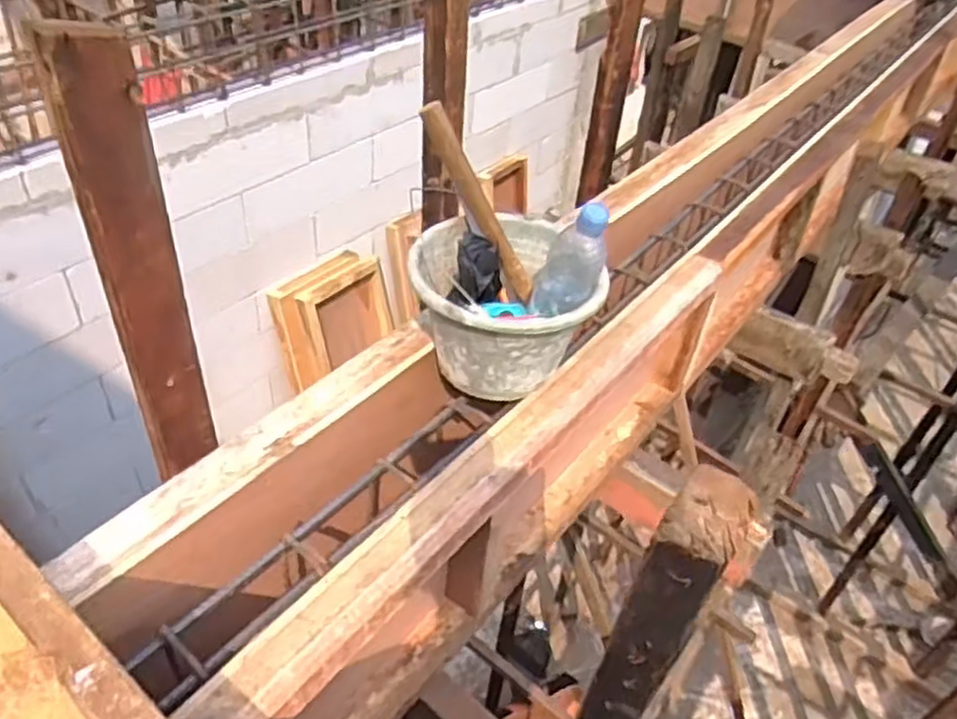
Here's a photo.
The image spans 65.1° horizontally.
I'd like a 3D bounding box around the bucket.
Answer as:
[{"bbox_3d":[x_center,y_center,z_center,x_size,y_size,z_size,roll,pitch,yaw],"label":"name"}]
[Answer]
[{"bbox_3d":[0.025,-0.061,0.985,0.230,0.163,0.230,4,42,-3],"label":"bucket"}]

